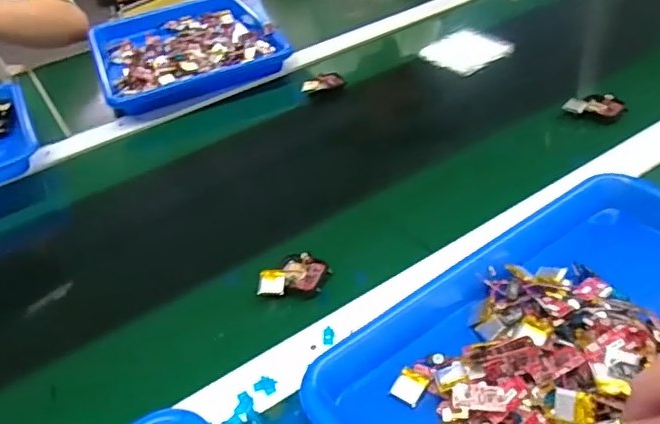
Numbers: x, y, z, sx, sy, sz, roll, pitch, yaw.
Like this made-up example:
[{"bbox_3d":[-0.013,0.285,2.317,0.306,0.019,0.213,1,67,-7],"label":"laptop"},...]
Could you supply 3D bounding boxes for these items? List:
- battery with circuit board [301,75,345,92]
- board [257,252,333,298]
[{"bbox_3d":[-0.010,-0.163,0.726,0.053,0.013,0.019,-11,41,-5],"label":"battery with circuit board"},{"bbox_3d":[-0.029,0.050,0.469,0.056,0.013,0.041,-5,41,3],"label":"board"}]

